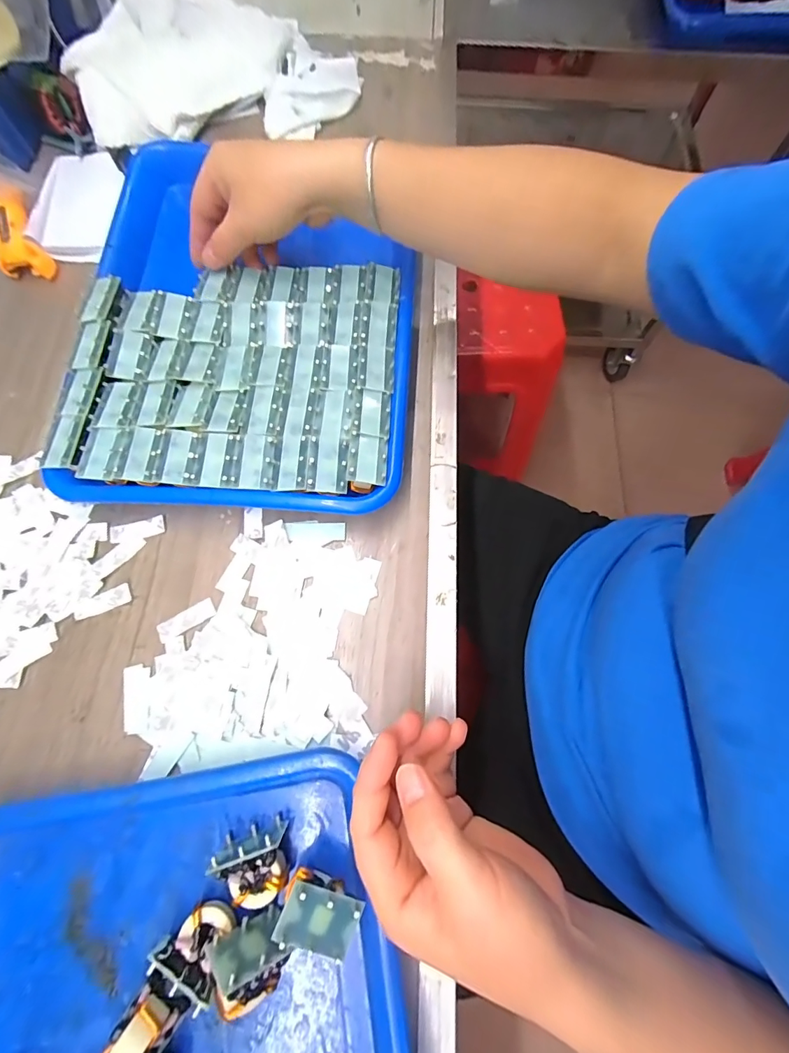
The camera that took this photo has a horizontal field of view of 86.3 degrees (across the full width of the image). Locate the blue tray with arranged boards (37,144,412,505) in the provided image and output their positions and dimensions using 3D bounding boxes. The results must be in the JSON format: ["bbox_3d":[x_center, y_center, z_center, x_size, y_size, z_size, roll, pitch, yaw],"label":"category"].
[{"bbox_3d":[-0.107,-0.154,0.331,0.237,0.041,0.297,4,73,0],"label":"blue tray with arranged boards"}]

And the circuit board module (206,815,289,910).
[{"bbox_3d":[-0.077,0.187,0.231,0.034,0.028,0.032,-17,74,-7],"label":"circuit board module"}]

